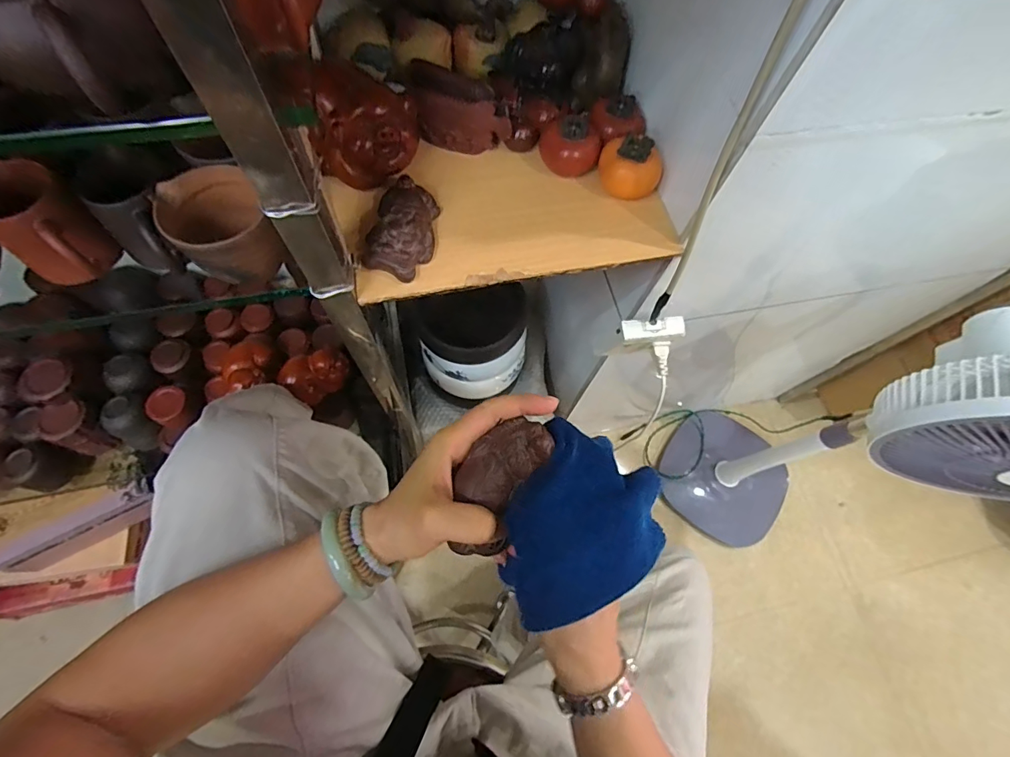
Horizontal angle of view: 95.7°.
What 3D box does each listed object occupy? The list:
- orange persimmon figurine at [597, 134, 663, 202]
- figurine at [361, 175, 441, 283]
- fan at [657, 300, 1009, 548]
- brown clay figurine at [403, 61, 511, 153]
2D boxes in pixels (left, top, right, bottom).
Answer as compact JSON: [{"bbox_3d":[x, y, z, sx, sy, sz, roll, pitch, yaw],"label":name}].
[{"bbox_3d":[0.123,-0.205,0.450,0.063,0.049,0.050,19,68,4],"label":"orange persimmon figurine"},{"bbox_3d":[-0.095,-0.142,0.421,0.058,0.034,0.100,10,68,0],"label":"figurine"},{"bbox_3d":[0.549,0.100,0.768,0.263,0.827,0.254,23,68,5],"label":"fan"},{"bbox_3d":[-0.046,-0.265,0.458,0.101,0.059,0.036,5,68,-2],"label":"brown clay figurine"}]

